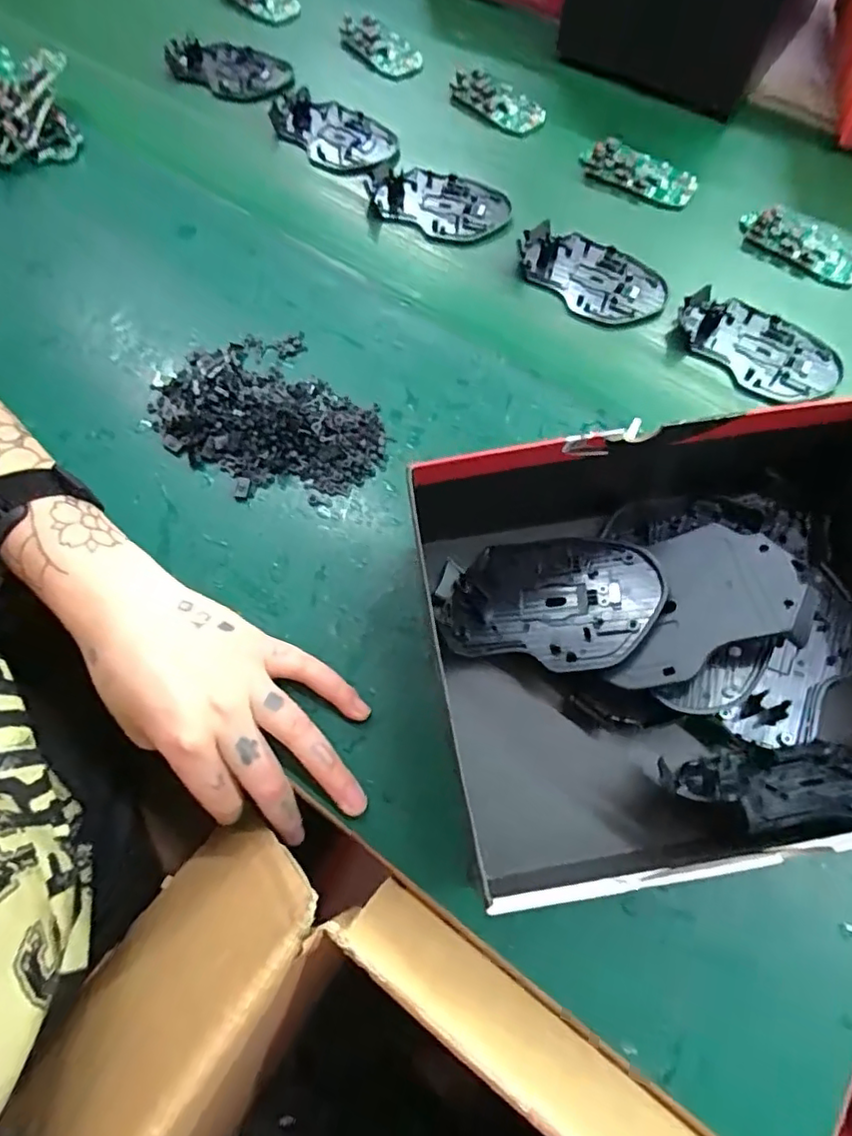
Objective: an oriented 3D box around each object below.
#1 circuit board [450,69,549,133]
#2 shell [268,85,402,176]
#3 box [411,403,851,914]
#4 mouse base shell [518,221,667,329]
[{"bbox_3d":[0.062,-0.421,0.539,0.093,0.016,0.035,35,71,14],"label":"circuit board"},{"bbox_3d":[-0.079,-0.378,0.522,0.126,0.012,0.070,35,71,14],"label":"shell"},{"bbox_3d":[0.144,0.034,0.296,0.267,0.091,0.199,-10,67,-4],"label":"box"},{"bbox_3d":[0.125,-0.224,0.454,0.114,0.011,0.069,35,71,13],"label":"mouse base shell"}]

